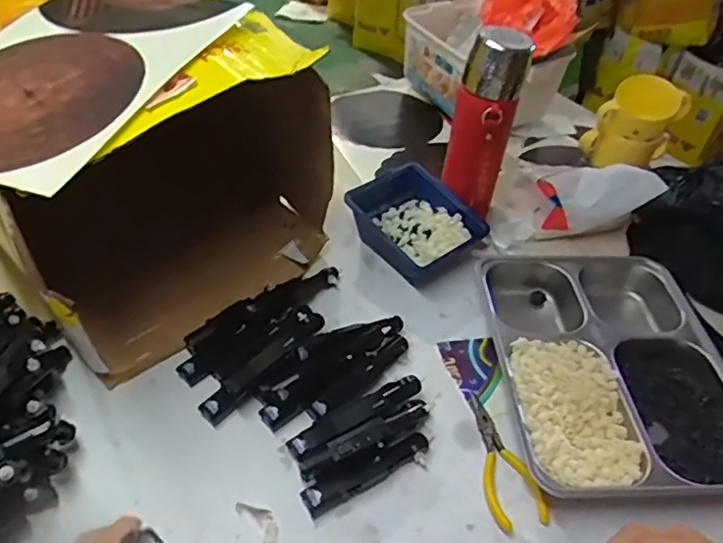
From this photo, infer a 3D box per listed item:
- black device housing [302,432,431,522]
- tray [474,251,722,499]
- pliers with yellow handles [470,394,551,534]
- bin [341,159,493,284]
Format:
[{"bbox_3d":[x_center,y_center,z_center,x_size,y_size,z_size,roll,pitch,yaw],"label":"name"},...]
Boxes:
[{"bbox_3d":[0.005,0.172,0.498,0.120,0.028,0.026,-24,51,-25],"label":"black device housing"},{"bbox_3d":[0.238,0.088,0.576,0.219,0.049,0.291,0,45,-4],"label":"tray"},{"bbox_3d":[0.119,0.168,0.512,0.048,0.021,0.123,-10,46,-13],"label":"pliers with yellow handles"},{"bbox_3d":[0.062,-0.056,0.693,0.115,0.062,0.139,-31,54,-30],"label":"bin"}]

